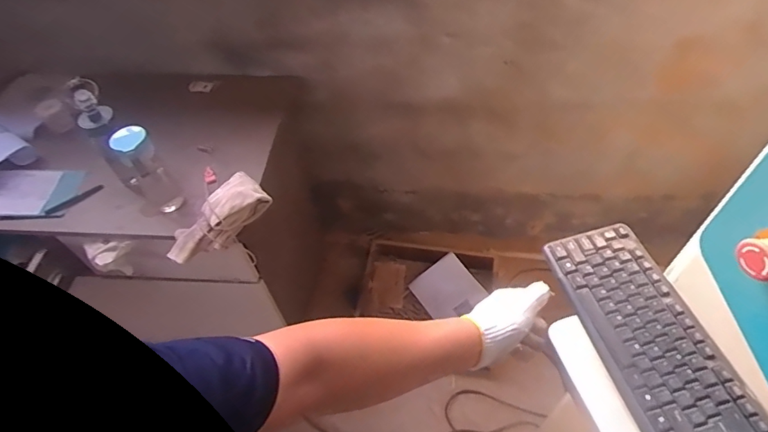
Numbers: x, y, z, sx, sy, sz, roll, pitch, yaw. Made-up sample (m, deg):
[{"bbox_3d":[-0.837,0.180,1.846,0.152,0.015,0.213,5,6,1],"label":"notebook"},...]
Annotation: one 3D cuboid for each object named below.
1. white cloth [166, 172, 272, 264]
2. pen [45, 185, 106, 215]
[{"bbox_3d":[-0.351,0.013,0.977,0.231,0.085,0.092,-42,60,-8],"label":"white cloth"},{"bbox_3d":[-0.700,-0.038,1.049,0.123,0.012,0.017,-33,57,-20],"label":"pen"}]

